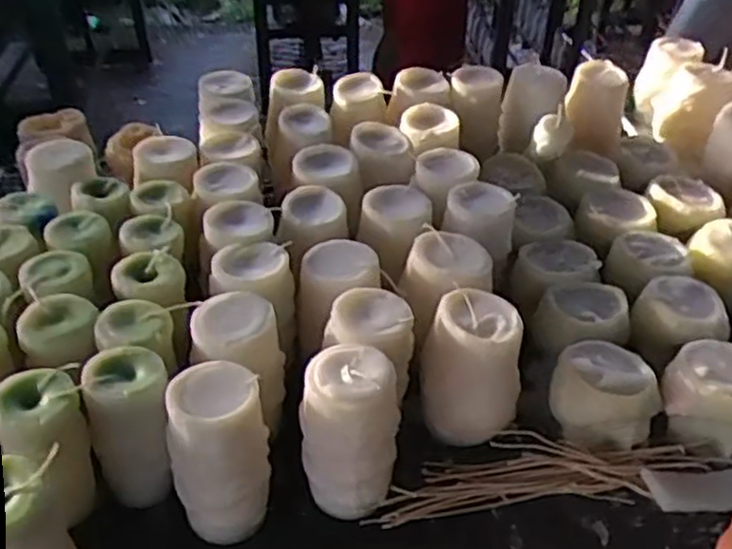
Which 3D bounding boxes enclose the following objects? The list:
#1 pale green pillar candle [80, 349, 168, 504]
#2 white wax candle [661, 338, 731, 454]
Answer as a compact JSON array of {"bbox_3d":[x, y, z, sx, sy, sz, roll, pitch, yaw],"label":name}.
[{"bbox_3d":[-0.156,0.103,0.504,0.054,0.101,0.055,-13,40,-16],"label":"pale green pillar candle"},{"bbox_3d":[0.260,0.092,0.562,0.066,0.058,0.068,0,38,0],"label":"white wax candle"}]

